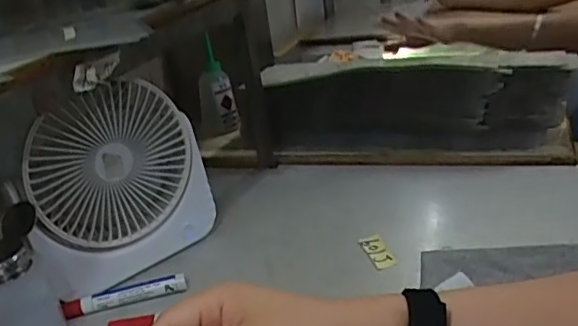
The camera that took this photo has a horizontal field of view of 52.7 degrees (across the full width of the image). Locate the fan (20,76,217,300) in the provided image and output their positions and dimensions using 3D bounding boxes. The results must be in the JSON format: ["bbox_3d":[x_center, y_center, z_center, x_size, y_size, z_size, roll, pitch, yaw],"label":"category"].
[{"bbox_3d":[-0.161,0.018,0.558,0.051,0.174,0.176,12,31,43],"label":"fan"}]

